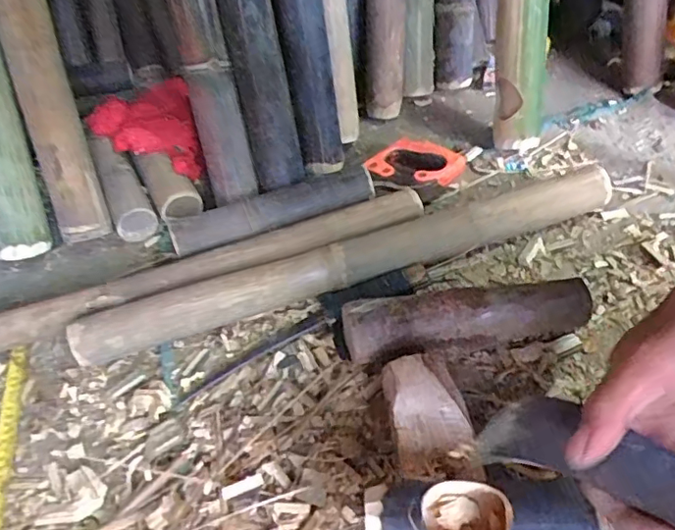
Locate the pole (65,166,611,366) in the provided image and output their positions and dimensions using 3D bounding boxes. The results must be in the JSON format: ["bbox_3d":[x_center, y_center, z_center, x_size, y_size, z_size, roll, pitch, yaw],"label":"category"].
[{"bbox_3d":[0.029,-0.006,0.661,0.647,0.060,0.058,-17,45,-10],"label":"pole"}]

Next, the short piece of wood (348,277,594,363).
[{"bbox_3d":[0.132,0.058,0.582,0.257,0.067,0.059,-9,44,-2],"label":"short piece of wood"}]

